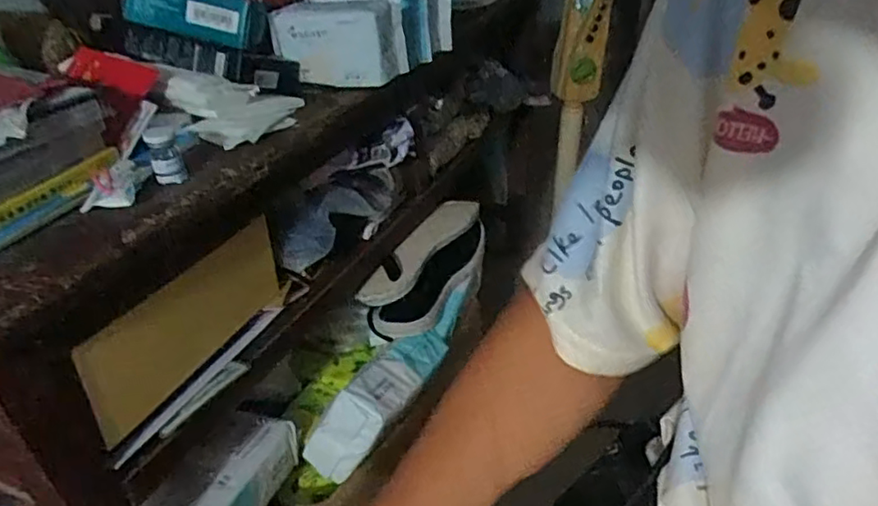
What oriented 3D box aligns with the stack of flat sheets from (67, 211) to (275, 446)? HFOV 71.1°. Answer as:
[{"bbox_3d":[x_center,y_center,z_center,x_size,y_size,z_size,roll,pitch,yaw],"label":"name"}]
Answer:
[{"bbox_3d":[-0.194,0.052,0.492,0.016,0.094,0.211,12,30,13],"label":"stack of flat sheets"}]

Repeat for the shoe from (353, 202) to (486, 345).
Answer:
[{"bbox_3d":[-0.005,0.009,0.787,0.075,0.070,0.254,12,36,24],"label":"shoe"}]

